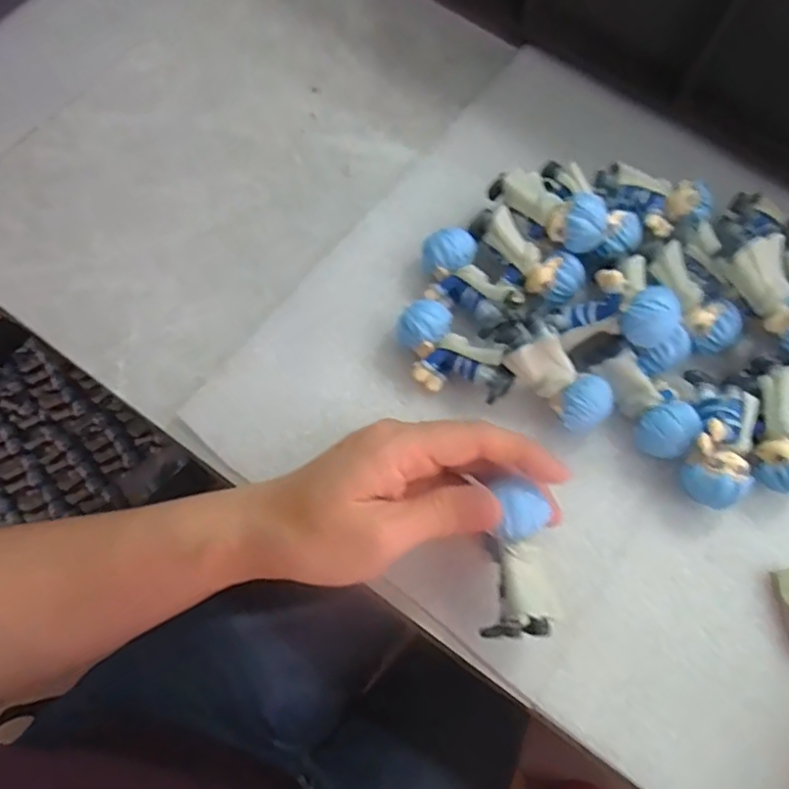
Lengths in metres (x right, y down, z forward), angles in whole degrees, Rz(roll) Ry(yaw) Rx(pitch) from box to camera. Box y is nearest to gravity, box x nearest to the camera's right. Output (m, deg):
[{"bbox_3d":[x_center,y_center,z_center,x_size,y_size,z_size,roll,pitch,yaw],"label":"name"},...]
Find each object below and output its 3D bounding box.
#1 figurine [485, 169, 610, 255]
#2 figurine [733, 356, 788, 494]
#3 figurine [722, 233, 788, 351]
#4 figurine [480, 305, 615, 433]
[{"bbox_3d":[0.076,-0.094,0.320,0.062,0.027,0.022,36,74,11],"label":"figurine"},{"bbox_3d":[0.179,0.016,0.303,0.026,0.030,0.062,-4,70,-2],"label":"figurine"},{"bbox_3d":[0.181,-0.044,0.301,0.027,0.024,0.056,-27,73,-10],"label":"figurine"},{"bbox_3d":[0.075,-0.012,0.302,0.030,0.032,0.067,-44,89,-12],"label":"figurine"}]

